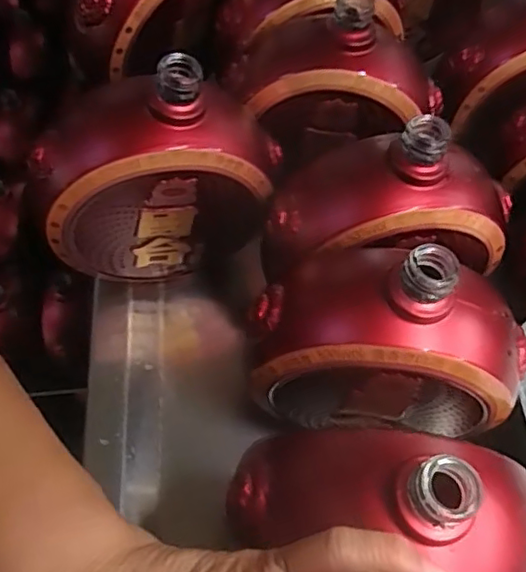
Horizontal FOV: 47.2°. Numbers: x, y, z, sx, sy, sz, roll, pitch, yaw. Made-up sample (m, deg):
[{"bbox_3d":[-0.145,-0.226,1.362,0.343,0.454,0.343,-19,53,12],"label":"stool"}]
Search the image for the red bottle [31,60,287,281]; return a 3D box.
[{"bbox_3d":[-0.059,-0.063,0.343,0.120,0.129,0.060,-6,61,-7],"label":"red bottle"}]

